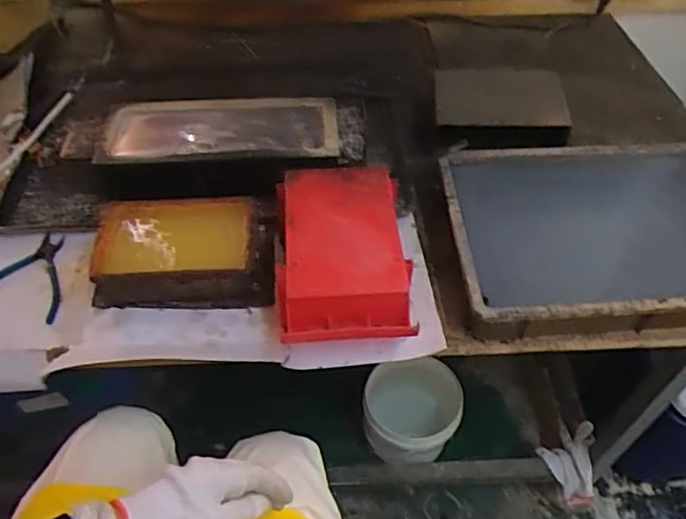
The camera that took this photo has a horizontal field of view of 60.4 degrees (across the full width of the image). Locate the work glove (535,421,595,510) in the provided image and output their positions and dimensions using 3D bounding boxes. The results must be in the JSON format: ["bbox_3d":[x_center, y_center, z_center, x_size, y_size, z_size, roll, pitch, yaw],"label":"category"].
[{"bbox_3d":[0.493,0.448,1.294,0.115,0.058,0.178,6,49,5],"label":"work glove"}]

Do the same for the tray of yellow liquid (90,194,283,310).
[{"bbox_3d":[-0.204,-0.010,0.776,0.229,0.072,0.140,-1,49,-1],"label":"tray of yellow liquid"}]

